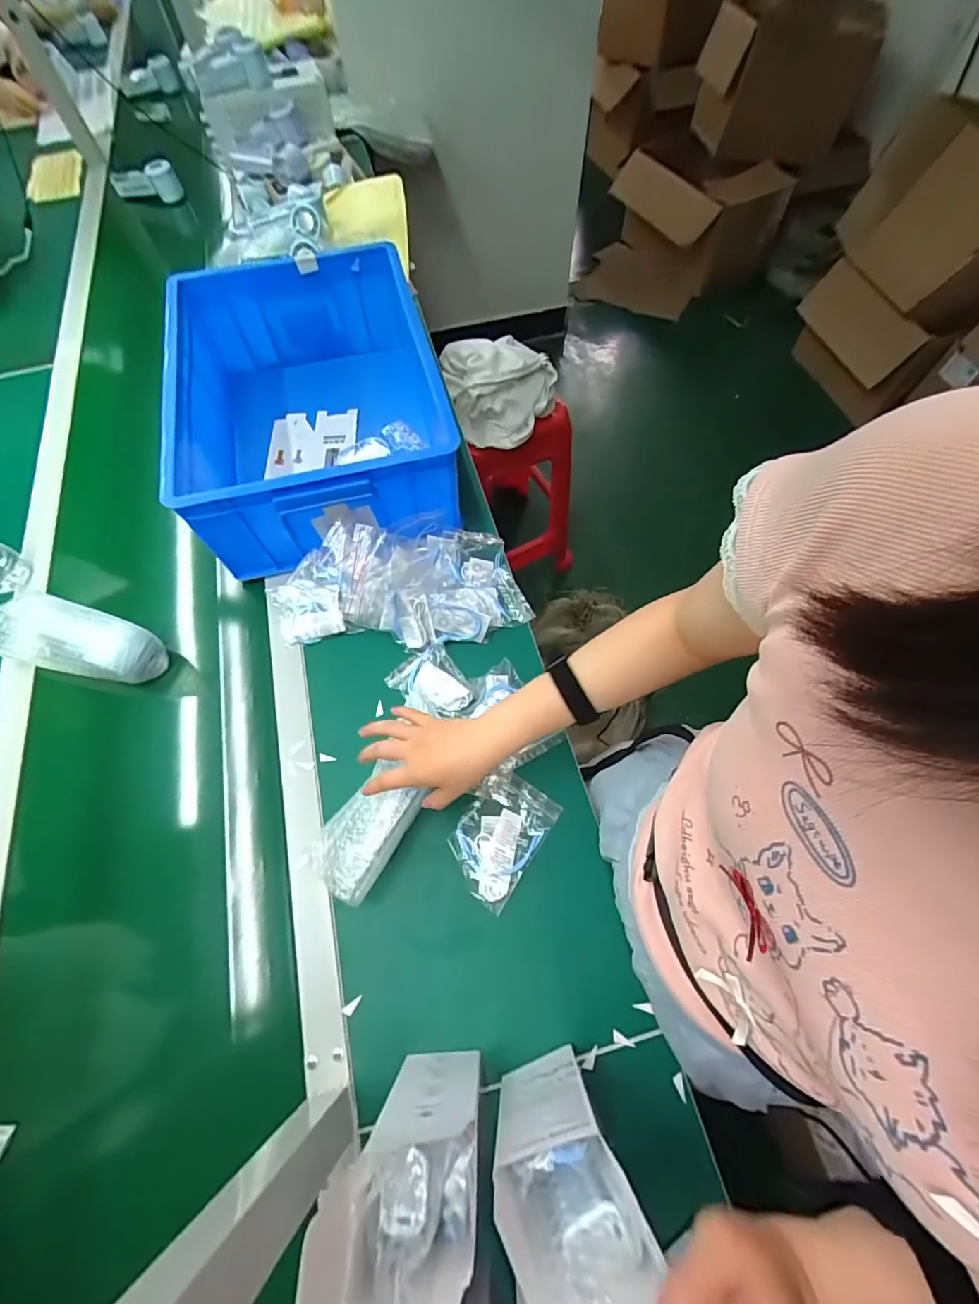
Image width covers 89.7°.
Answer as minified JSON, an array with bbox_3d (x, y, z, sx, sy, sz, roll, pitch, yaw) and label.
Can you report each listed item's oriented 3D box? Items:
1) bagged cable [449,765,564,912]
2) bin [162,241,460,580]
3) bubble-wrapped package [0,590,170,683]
[{"bbox_3d":[0.012,0.205,0.552,0.089,0.024,0.128,32,70,15],"label":"bagged cable"},{"bbox_3d":[-0.256,-0.349,0.745,0.342,0.213,0.452,-15,66,-5],"label":"bin"},{"bbox_3d":[-0.522,-0.013,0.630,0.200,0.069,0.086,13,66,7],"label":"bubble-wrapped package"}]

